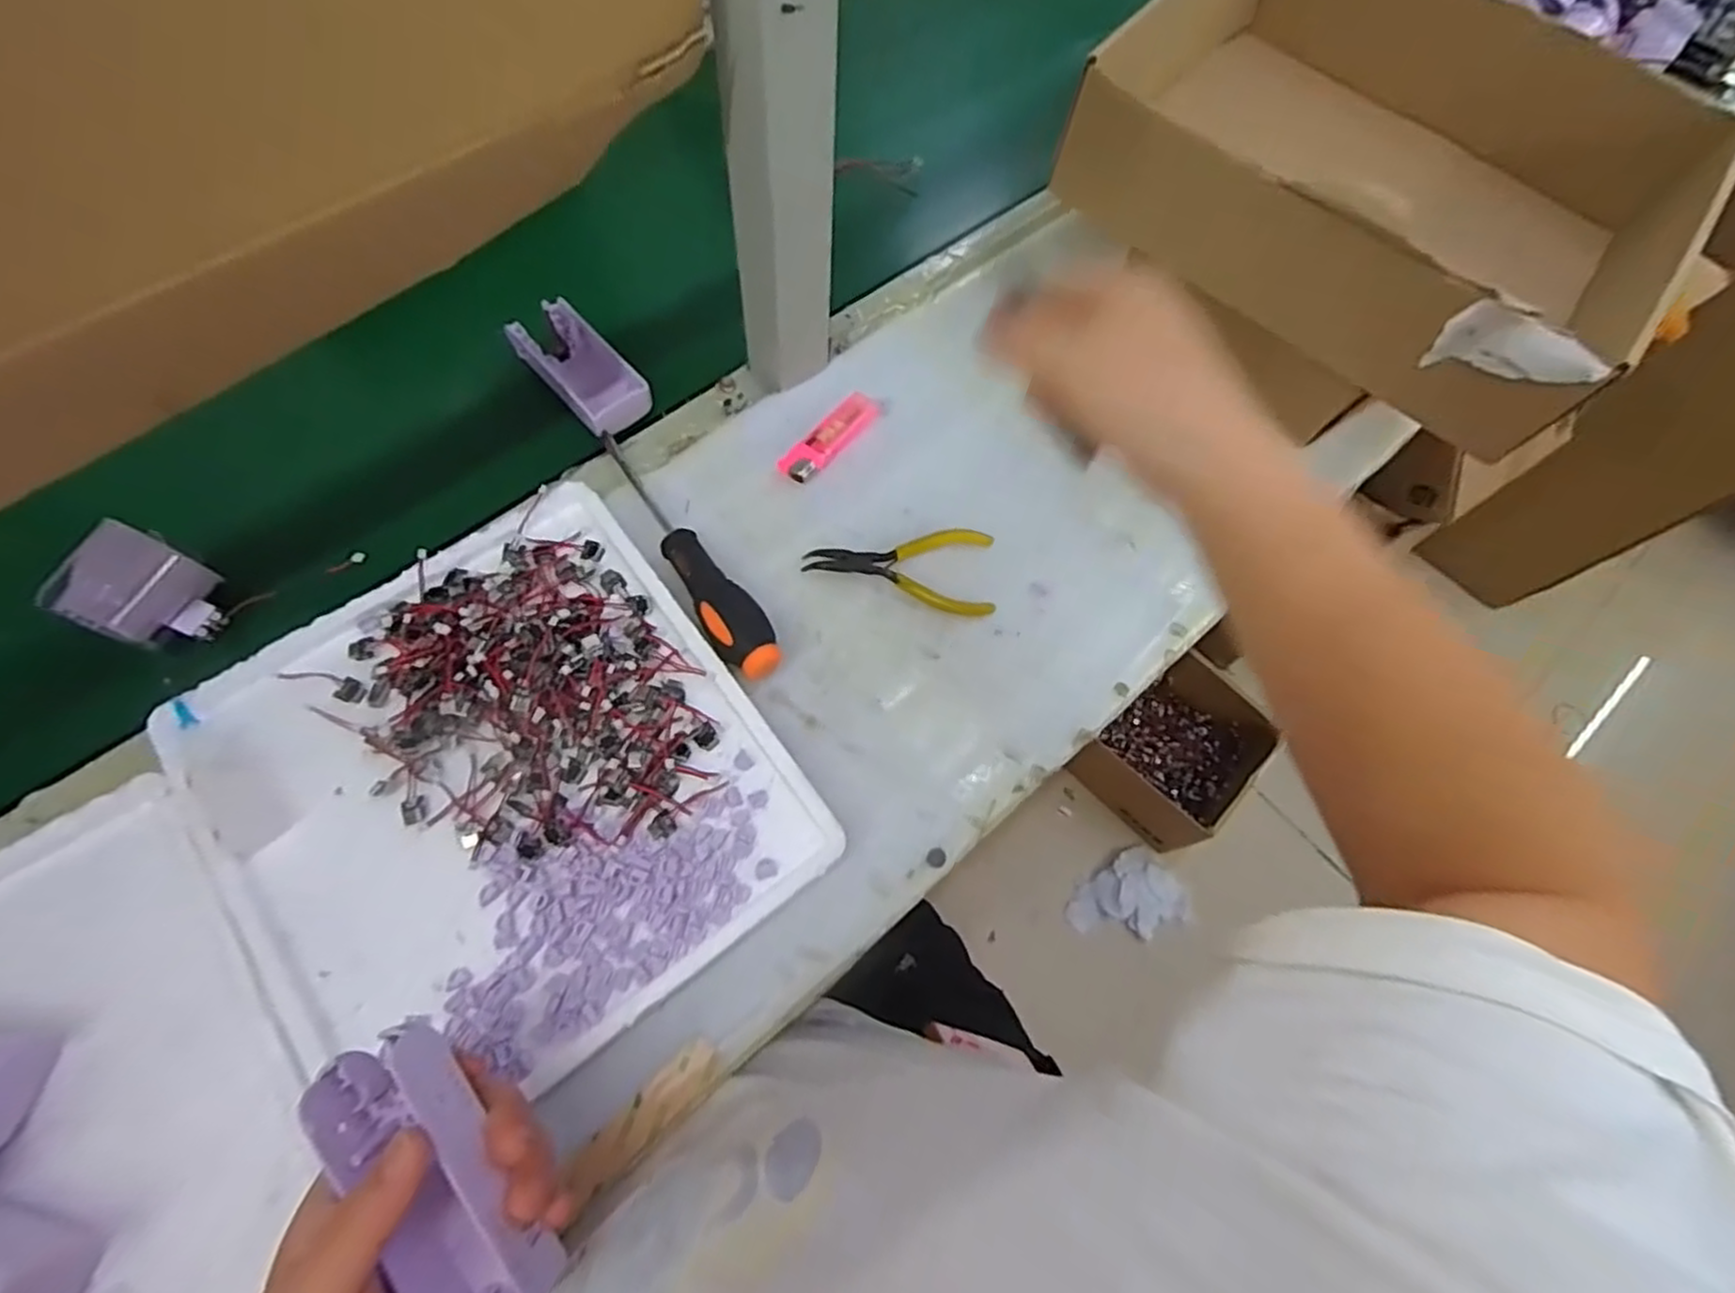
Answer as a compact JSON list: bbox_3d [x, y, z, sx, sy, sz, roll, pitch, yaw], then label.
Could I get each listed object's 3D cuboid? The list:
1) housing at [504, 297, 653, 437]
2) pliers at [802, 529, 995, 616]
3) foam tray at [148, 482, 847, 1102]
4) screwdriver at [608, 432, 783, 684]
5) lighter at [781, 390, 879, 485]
[{"bbox_3d":[-0.192,-0.191,0.502,0.053,0.021,0.103,-40,75,-16],"label":"housing"},{"bbox_3d":[0.023,-0.055,0.463,0.116,0.010,0.054,12,68,2],"label":"pliers"},{"bbox_3d":[-0.190,0.071,0.389,0.256,0.036,0.273,-37,74,-15],"label":"foam tray"},{"bbox_3d":[-0.111,-0.064,0.448,0.032,0.028,0.198,-29,72,-13],"label":"screwdriver"},{"bbox_3d":[-0.024,-0.141,0.492,0.022,0.012,0.083,37,72,12],"label":"lighter"}]

